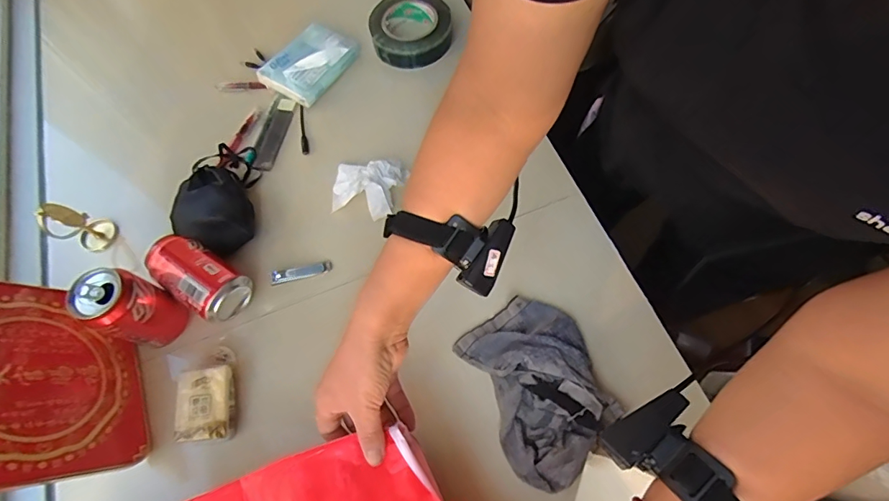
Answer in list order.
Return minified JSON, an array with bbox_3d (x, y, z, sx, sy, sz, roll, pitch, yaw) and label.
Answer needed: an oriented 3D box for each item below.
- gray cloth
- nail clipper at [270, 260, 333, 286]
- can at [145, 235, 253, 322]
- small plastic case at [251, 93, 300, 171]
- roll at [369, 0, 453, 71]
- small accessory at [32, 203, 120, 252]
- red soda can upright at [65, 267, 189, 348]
[{"bbox_3d":[0.102,0.141,0.489,0.125,0.028,0.180,-24,67,-7],"label":"gray cloth"},{"bbox_3d":[-0.178,0.025,0.571,0.074,0.008,0.015,-15,66,-3],"label":"nail clipper"},{"bbox_3d":[-0.290,0.034,0.552,0.118,0.068,0.063,29,71,15],"label":"can"},{"bbox_3d":[-0.244,-0.173,0.663,0.039,0.011,0.124,11,67,8],"label":"small plastic case"},{"bbox_3d":[-0.053,-0.342,0.713,0.117,0.055,0.112,-1,66,3],"label":"roll"},{"bbox_3d":[-0.468,-0.033,0.591,0.044,0.093,0.045,-4,66,2],"label":"small accessory"},{"bbox_3d":[-0.341,0.067,0.513,0.062,0.123,0.068,22,69,13],"label":"red soda can upright"}]

